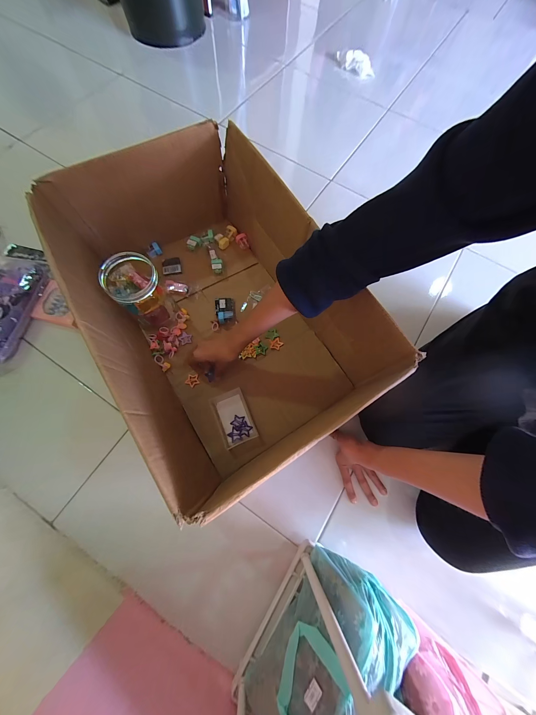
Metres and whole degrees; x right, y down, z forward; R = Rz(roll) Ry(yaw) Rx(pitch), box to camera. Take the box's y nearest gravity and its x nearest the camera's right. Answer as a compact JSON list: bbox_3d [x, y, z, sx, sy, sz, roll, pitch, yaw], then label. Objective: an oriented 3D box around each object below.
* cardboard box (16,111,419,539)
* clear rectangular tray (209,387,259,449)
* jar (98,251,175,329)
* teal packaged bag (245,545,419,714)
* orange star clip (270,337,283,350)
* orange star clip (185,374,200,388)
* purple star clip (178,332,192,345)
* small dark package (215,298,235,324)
[{"bbox_3d":[-0.089,-0.095,0.434,0.359,0.207,0.564,-29,75,-10],"label":"cardboard box"},{"bbox_3d":[-0.066,0.113,0.453,0.063,0.019,0.097,-23,74,-9],"label":"clear rectangular tray"},{"bbox_3d":[-0.241,-0.120,0.456,0.075,0.141,0.085,-36,77,-12],"label":"jar"},{"bbox_3d":[0.068,0.366,0.284,0.102,0.125,0.208,35,75,9],"label":"teal packaged bag"},{"bbox_3d":[0.017,-0.029,0.511,0.027,0.004,0.024,-42,78,-13],"label":"orange star clip"},{"bbox_3d":[-0.153,0.047,0.483,0.028,0.004,0.026,0,72,-2],"label":"orange star clip"},{"bbox_3d":[-0.175,-0.040,0.510,0.028,0.004,0.027,30,74,8],"label":"purple star clip"},{"bbox_3d":[-0.094,-0.107,0.521,0.041,0.024,0.065,-9,73,-5],"label":"small dark package"}]

